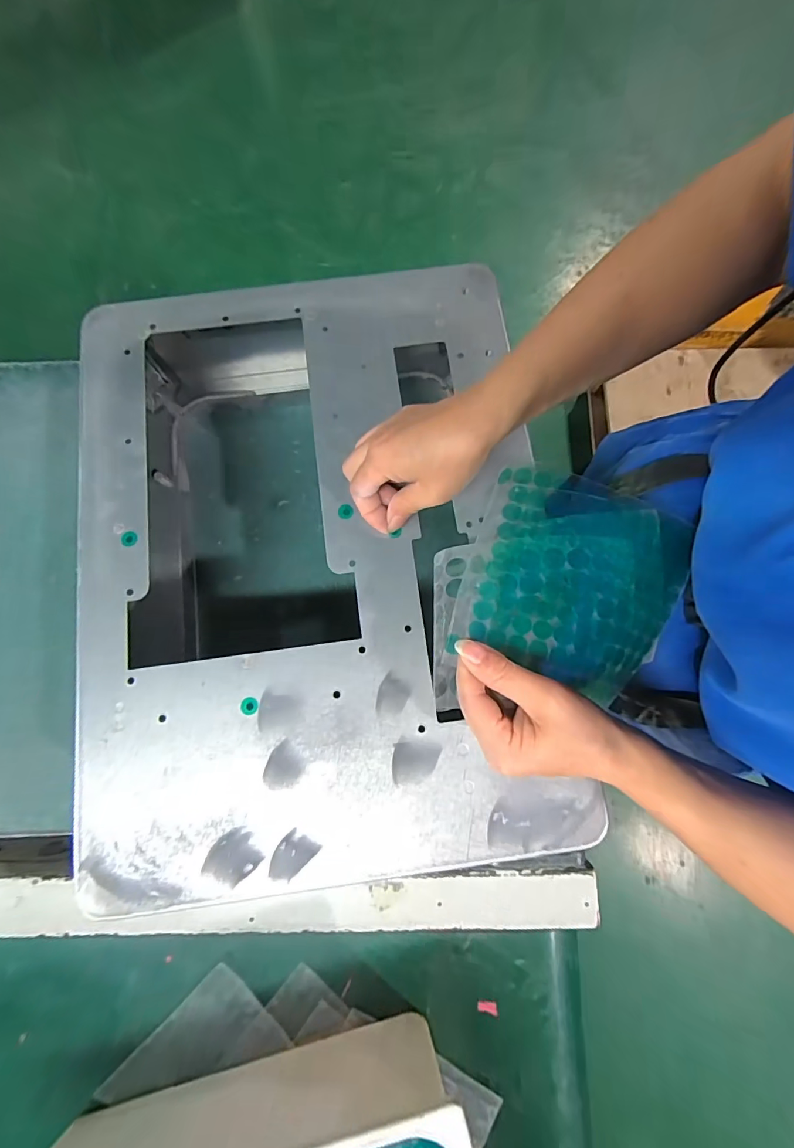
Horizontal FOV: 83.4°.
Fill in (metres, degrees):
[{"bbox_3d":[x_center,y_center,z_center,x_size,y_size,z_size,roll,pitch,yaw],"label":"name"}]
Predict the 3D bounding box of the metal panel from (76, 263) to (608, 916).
[{"bbox_3d":[-0.063,-0.023,0.331,0.337,0.008,0.448,-7,79,-2],"label":"metal panel"}]

